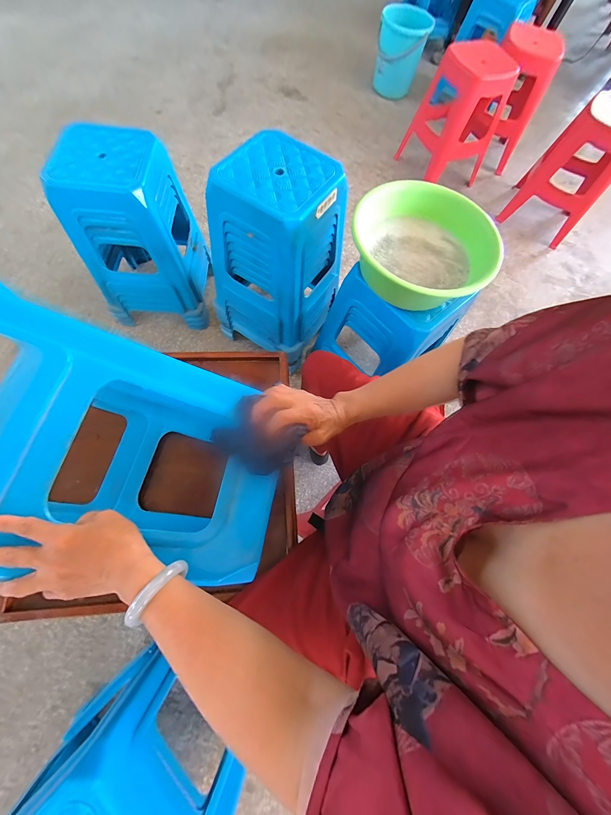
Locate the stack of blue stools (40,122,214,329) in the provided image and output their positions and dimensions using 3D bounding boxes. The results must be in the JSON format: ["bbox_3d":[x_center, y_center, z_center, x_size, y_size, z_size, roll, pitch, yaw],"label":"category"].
[{"bbox_3d":[-0.578,-0.602,1.024,0.358,0.522,0.326,4,70,-4],"label":"stack of blue stools"}]

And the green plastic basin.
[{"bbox_3d":[0.300,-0.367,0.676,0.328,0.114,0.321,2,70,-5],"label":"green plastic basin"}]

